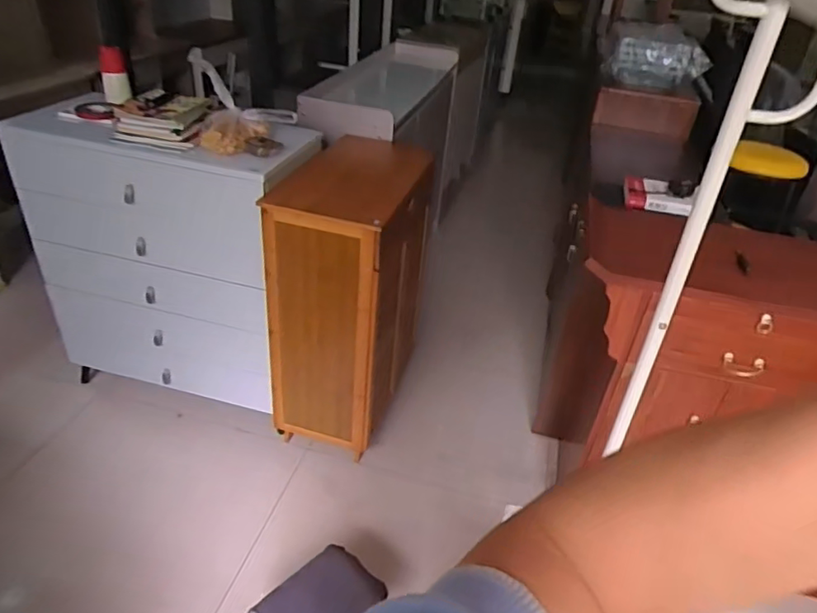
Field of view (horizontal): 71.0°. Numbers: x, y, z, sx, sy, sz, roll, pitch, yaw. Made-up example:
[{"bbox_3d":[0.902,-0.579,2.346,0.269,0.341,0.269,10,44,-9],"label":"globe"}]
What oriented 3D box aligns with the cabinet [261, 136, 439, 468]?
[{"bbox_3d":[-0.172,-0.052,1.805,0.306,0.769,0.564,13,35,10],"label":"cabinet"}]

